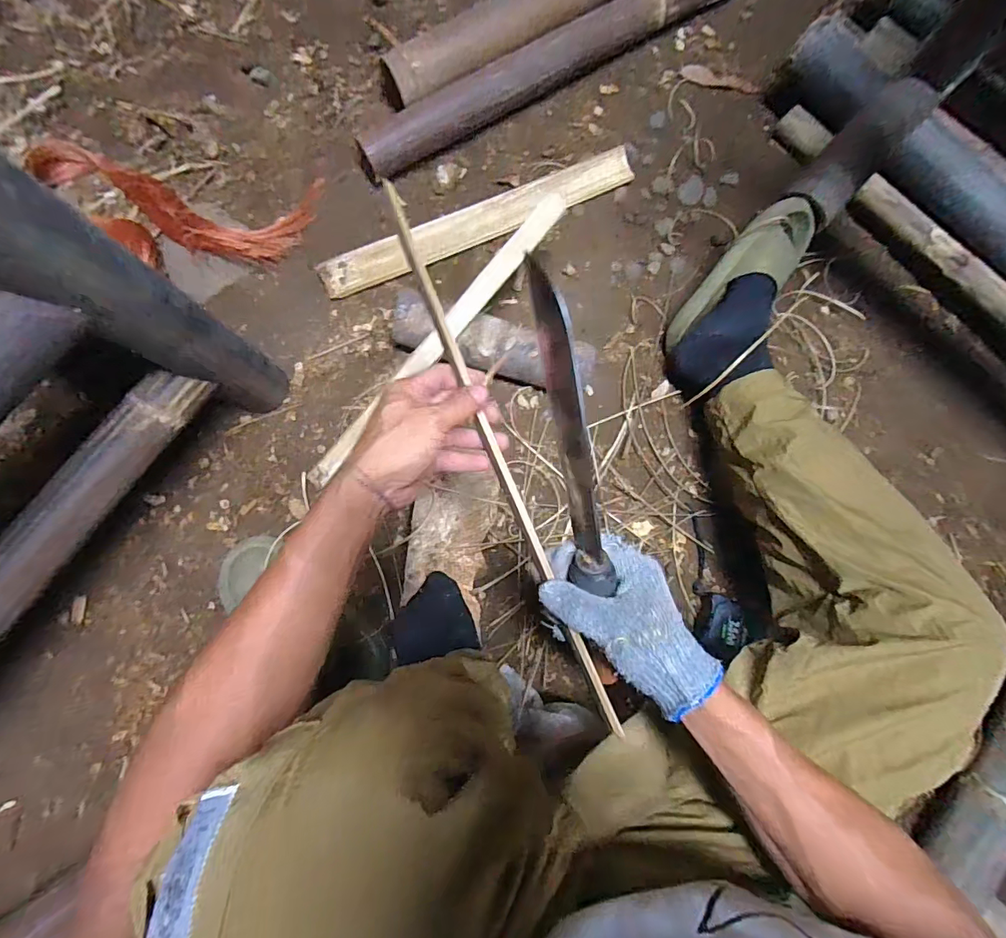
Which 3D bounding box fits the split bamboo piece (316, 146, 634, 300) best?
[{"bbox_3d":[-0.033,-0.364,0.685,0.485,0.021,0.058,-23,86,-6],"label":"split bamboo piece"}]

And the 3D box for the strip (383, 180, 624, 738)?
[{"bbox_3d":[-0.005,-0.012,0.370,0.015,0.012,0.468,-22,88,-6],"label":"strip"}]

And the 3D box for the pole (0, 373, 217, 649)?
[{"bbox_3d":[-0.488,0.109,0.462,0.051,0.040,0.512,36,83,1],"label":"pole"}]

